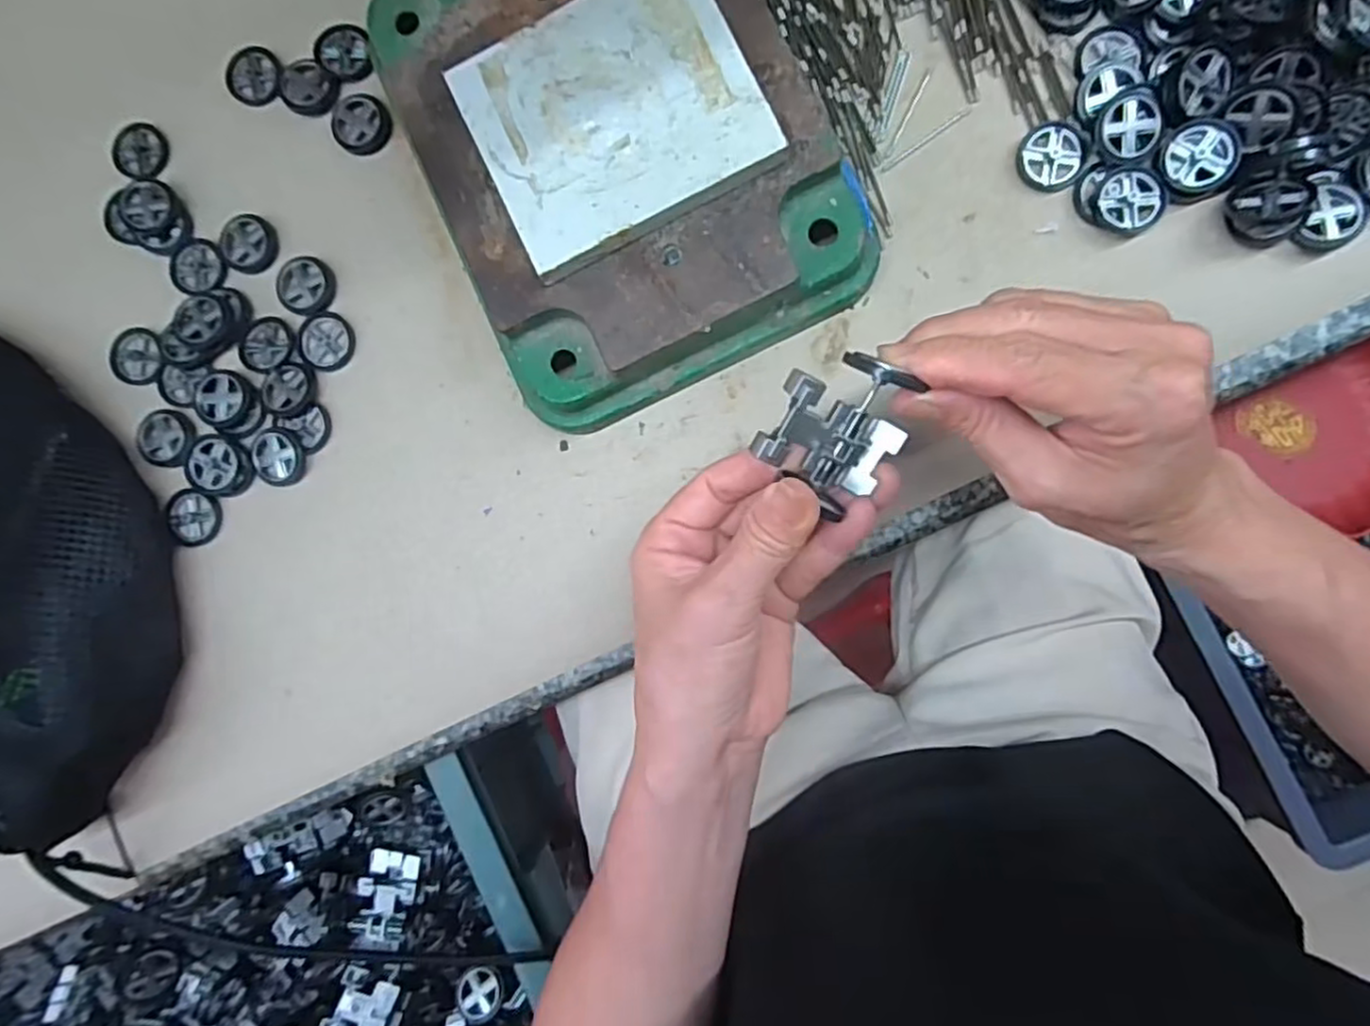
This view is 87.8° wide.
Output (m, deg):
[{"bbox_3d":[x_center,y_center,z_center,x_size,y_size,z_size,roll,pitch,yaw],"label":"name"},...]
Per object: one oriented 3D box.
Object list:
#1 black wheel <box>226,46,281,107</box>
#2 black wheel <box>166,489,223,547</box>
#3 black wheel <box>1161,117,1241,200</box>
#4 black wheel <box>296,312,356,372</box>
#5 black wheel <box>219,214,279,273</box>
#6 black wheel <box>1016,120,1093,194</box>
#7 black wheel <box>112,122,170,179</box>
[{"bbox_3d":[-0.212,-0.216,0.349,0.026,0.004,0.034,-25,86,6],"label":"black wheel"},{"bbox_3d":[-0.235,0.002,0.342,0.024,0.005,0.026,-10,87,7],"label":"black wheel"},{"bbox_3d":[0.208,-0.143,0.288,0.029,0.005,0.029,3,101,15],"label":"black wheel"},{"bbox_3d":[-0.171,-0.082,0.336,0.026,0.004,0.027,0,89,7],"label":"black wheel"},{"bbox_3d":[-0.212,-0.130,0.345,0.028,0.004,0.028,0,89,7],"label":"black wheel"},{"bbox_3d":[0.156,-0.151,0.302,0.027,0.005,0.028,0,89,7],"label":"black wheel"},{"bbox_3d":[-0.271,-0.180,0.354,0.028,0.008,0.028,0,89,7],"label":"black wheel"}]

